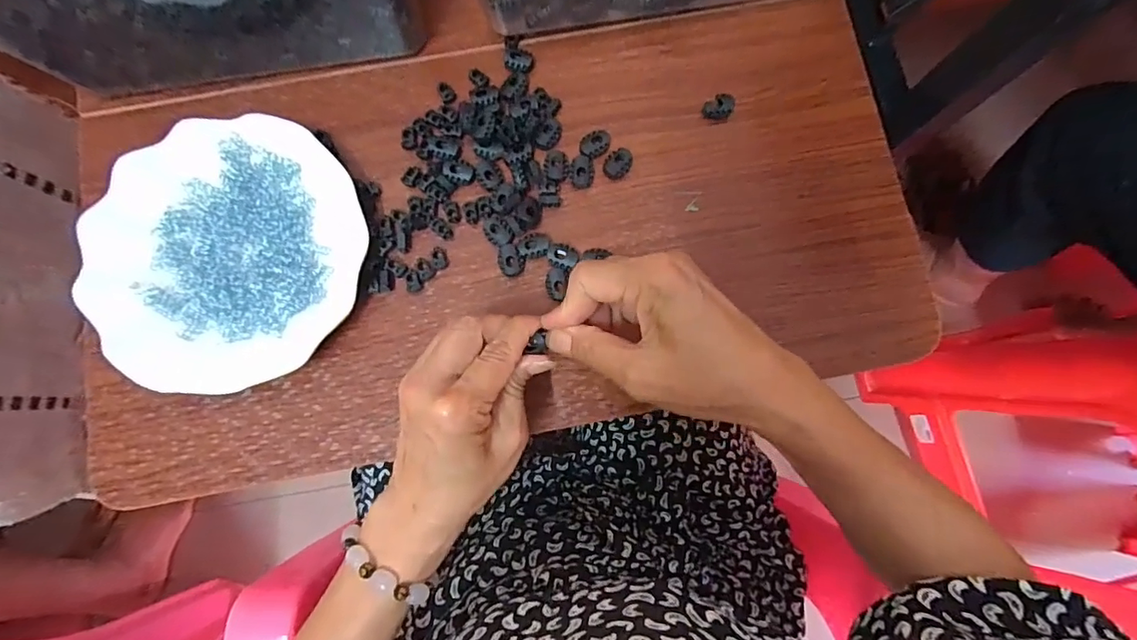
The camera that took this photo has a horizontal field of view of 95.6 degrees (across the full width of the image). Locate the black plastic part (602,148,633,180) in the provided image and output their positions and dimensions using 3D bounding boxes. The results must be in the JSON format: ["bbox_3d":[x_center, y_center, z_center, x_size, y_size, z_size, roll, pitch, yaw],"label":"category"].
[{"bbox_3d":[0.036,-0.112,0.374,0.018,0.012,0.024,34,83,4],"label":"black plastic part"}]

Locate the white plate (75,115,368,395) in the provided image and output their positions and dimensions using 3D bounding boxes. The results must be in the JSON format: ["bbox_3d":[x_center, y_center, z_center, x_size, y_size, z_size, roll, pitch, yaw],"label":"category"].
[{"bbox_3d":[-0.231,-0.046,0.354,0.176,0.036,0.181,0,82,-1],"label":"white plate"}]

